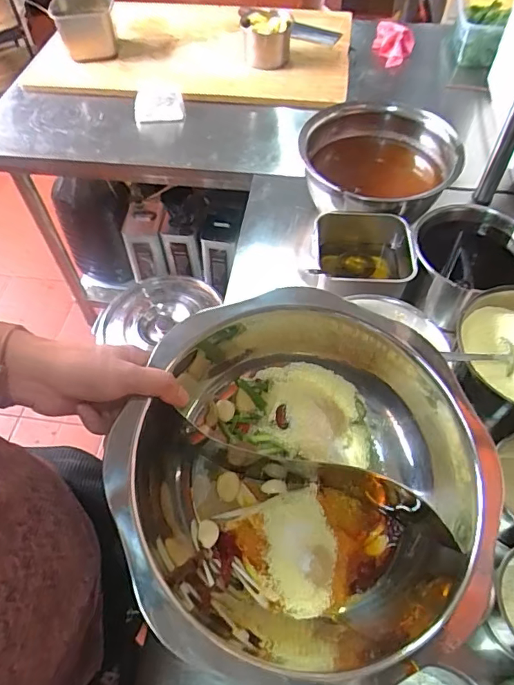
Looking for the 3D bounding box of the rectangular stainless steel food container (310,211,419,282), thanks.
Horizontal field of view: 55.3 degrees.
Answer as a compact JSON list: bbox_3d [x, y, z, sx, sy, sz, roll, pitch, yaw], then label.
[{"bbox_3d":[0.185,-0.140,0.842,0.168,0.117,0.173,0,55,1],"label":"rectangular stainless steel food container"}]

